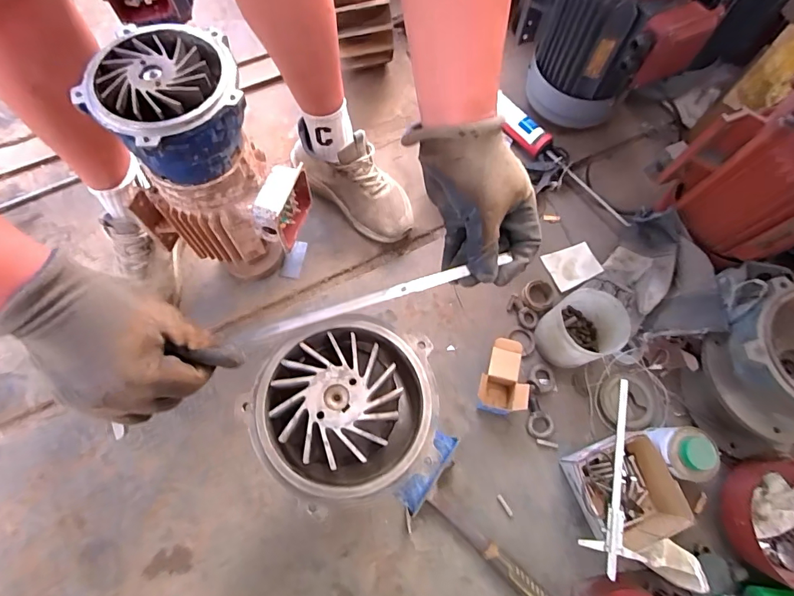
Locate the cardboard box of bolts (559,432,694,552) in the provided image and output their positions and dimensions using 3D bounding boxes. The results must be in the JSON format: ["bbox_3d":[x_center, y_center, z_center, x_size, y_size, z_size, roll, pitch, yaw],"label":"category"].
[{"bbox_3d":[0.373,0.321,0.738,0.147,0.078,0.167,-25,74,-8],"label":"cardboard box of bolts"}]

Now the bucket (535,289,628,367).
[{"bbox_3d":[0.325,0.056,0.798,0.116,0.122,0.114,0,72,0],"label":"bucket"}]

